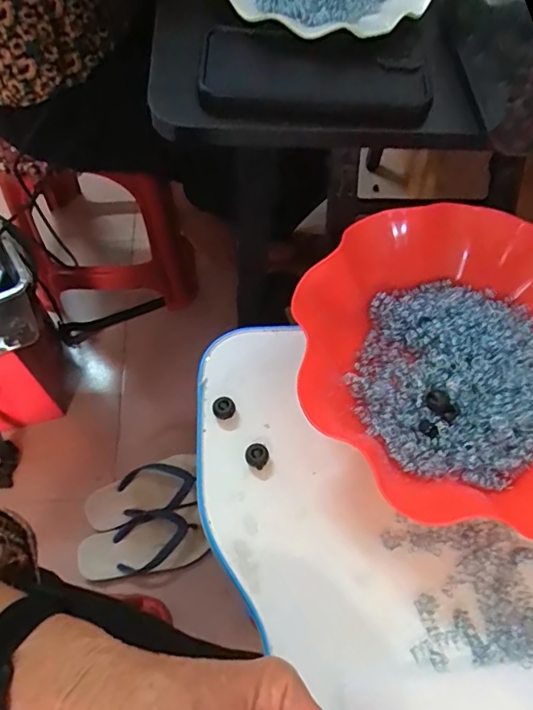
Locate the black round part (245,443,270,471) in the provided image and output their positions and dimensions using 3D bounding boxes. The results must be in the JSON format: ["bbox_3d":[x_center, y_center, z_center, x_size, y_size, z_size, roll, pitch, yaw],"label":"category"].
[{"bbox_3d":[-0.006,0.067,0.354,0.015,0.013,0.014,1,62,-3],"label":"black round part"}]

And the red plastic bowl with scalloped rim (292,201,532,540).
[{"bbox_3d":[0.131,0.003,0.363,0.214,0.067,0.206,1,62,-3],"label":"red plastic bowl with scalloped rim"}]

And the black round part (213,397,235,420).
[{"bbox_3d":[-0.030,0.037,0.369,0.015,0.012,0.014,1,62,-3],"label":"black round part"}]

